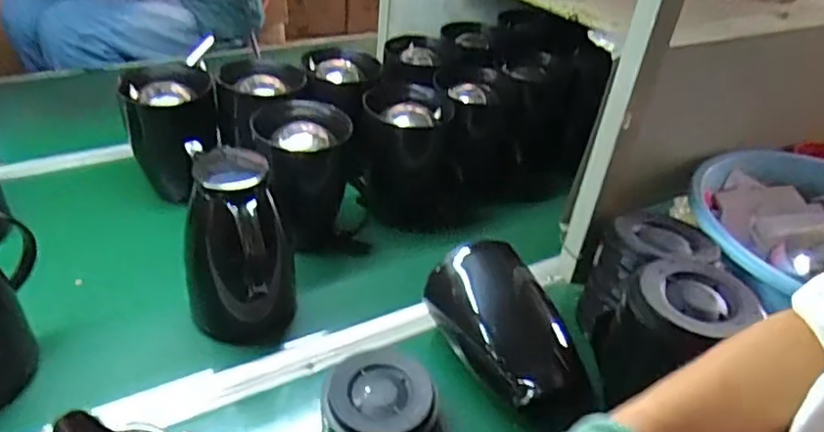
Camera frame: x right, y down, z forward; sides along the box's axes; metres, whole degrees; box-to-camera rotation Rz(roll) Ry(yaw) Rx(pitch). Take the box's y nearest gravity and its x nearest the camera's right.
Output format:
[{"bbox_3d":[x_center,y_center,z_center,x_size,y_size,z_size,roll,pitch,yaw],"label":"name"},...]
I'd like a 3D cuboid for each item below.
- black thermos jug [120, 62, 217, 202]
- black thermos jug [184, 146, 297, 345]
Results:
[{"bbox_3d":[-0.350,-0.110,0.932,0.124,0.192,0.115,-10,40,-20],"label":"black thermos jug"},{"bbox_3d":[-0.200,0.042,0.730,0.120,0.209,0.155,-5,39,-14],"label":"black thermos jug"}]

